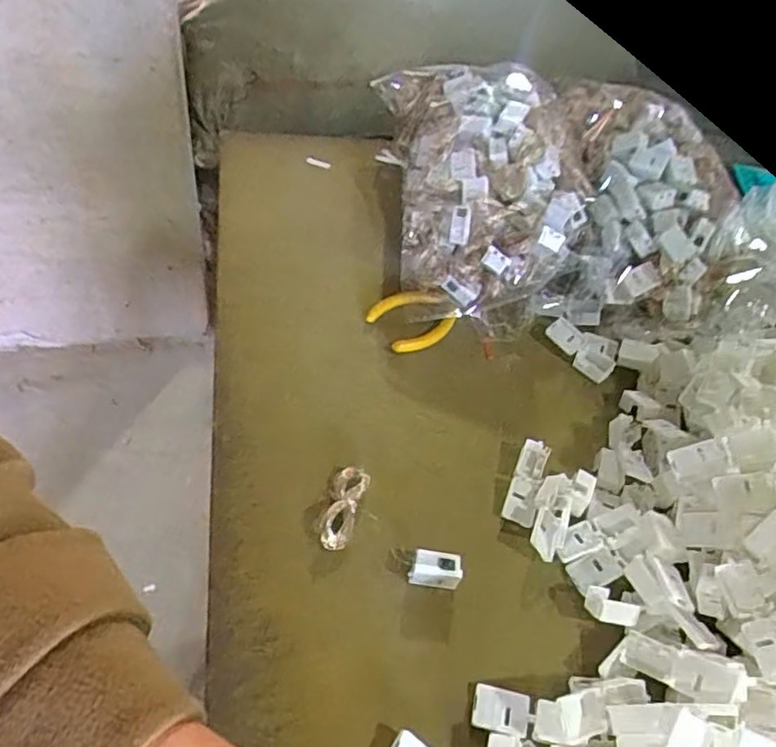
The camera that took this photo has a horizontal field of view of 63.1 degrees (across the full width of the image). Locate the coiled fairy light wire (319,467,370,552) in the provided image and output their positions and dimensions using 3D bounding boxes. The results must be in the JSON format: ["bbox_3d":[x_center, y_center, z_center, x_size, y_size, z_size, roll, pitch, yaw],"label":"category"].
[{"bbox_3d":[-0.026,0.077,0.359,0.019,0.012,0.050,16,49,4],"label":"coiled fairy light wire"}]

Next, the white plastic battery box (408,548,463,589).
[{"bbox_3d":[0.025,0.106,0.340,0.027,0.020,0.013,6,49,-5],"label":"white plastic battery box"}]

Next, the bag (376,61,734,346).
[{"bbox_3d":[0.133,-0.154,0.511,0.267,0.108,0.247,6,49,-5],"label":"bag"}]

